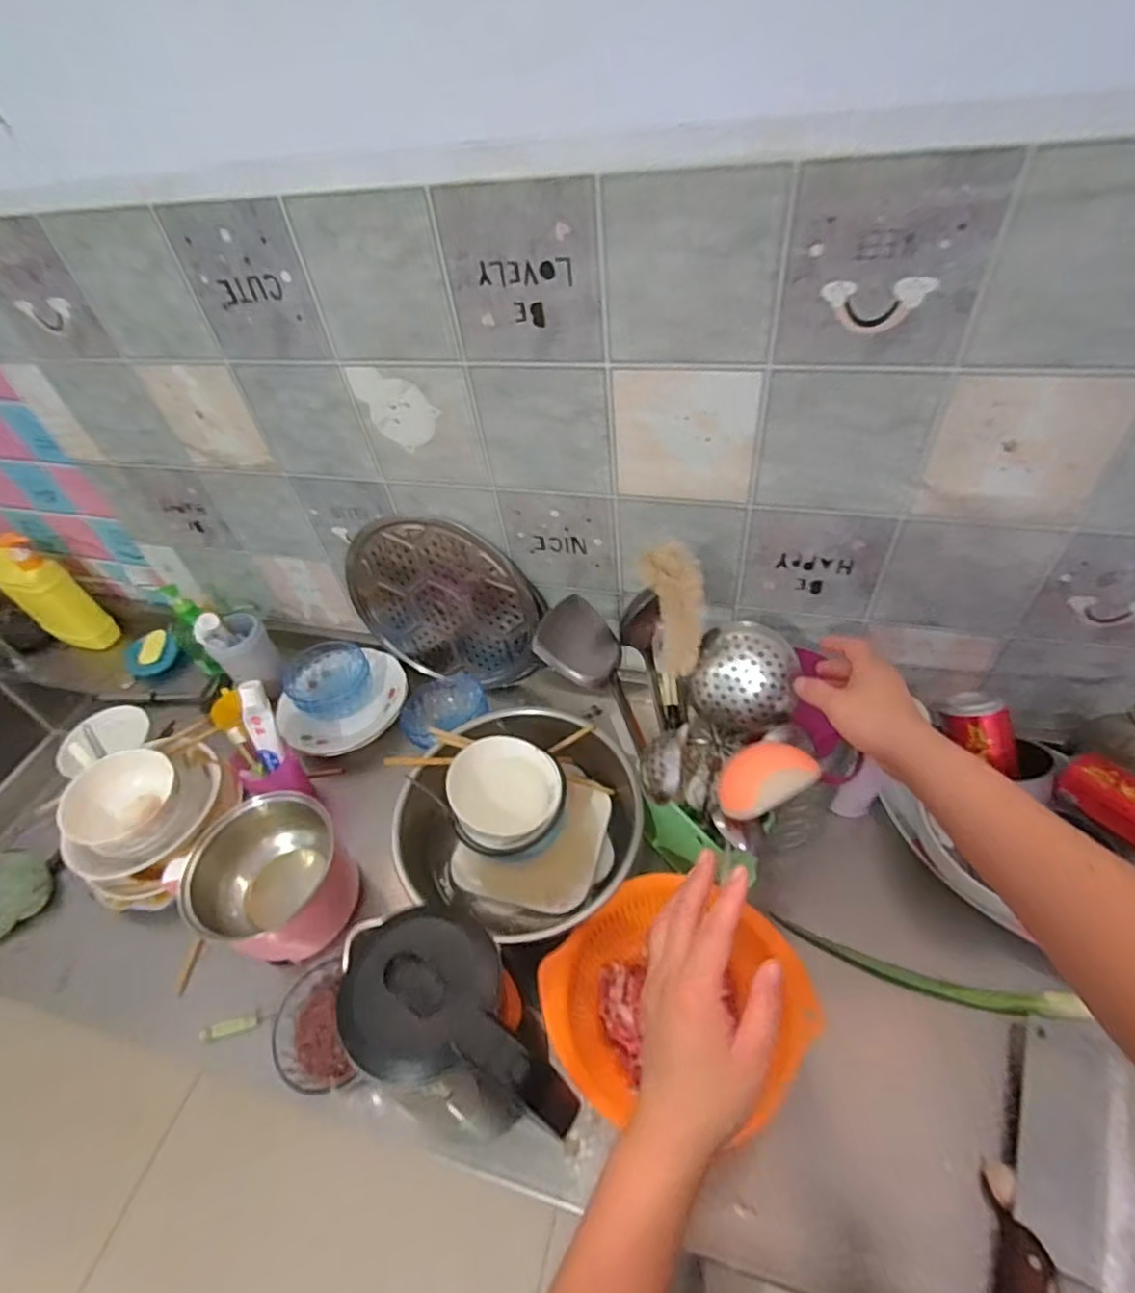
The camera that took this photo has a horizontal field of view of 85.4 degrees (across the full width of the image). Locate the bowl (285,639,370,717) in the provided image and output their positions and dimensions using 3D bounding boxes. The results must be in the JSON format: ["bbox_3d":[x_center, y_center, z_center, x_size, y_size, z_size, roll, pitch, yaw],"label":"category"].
[{"bbox_3d":[-0.375,0.051,0.976,0.122,0.054,0.119,-3,47,4],"label":"bowl"}]

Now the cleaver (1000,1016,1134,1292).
[{"bbox_3d":[0.431,0.474,0.522,0.087,0.030,0.308,20,53,23],"label":"cleaver"}]

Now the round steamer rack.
[{"bbox_3d":[-0.186,-0.063,0.911,0.297,0.271,0.015,12,41,13],"label":"round steamer rack"}]

